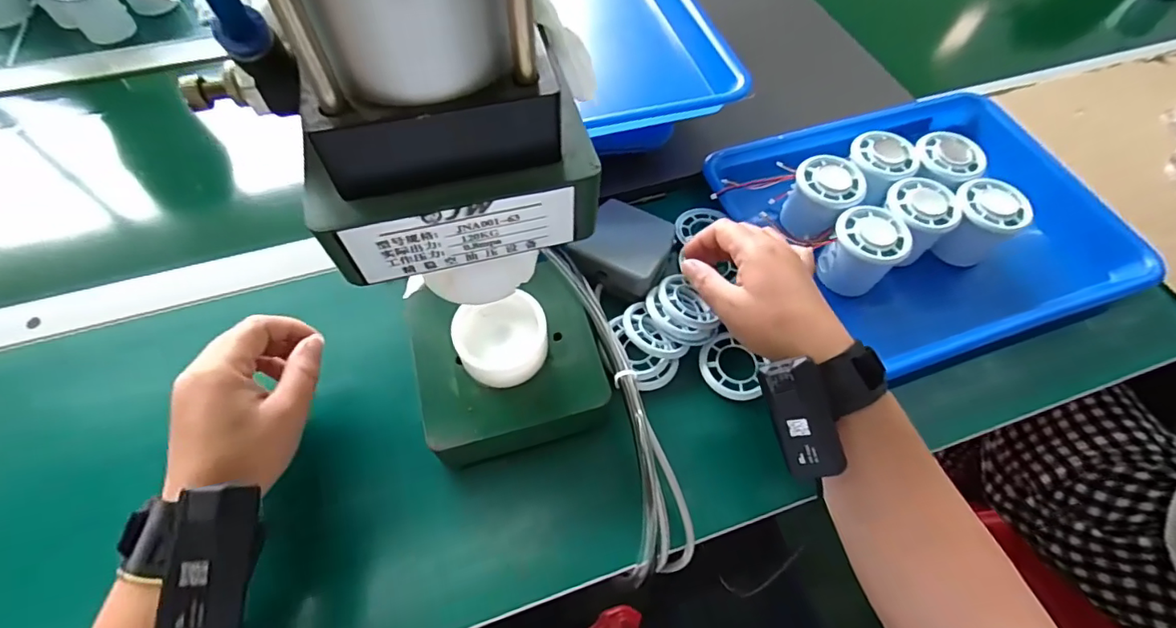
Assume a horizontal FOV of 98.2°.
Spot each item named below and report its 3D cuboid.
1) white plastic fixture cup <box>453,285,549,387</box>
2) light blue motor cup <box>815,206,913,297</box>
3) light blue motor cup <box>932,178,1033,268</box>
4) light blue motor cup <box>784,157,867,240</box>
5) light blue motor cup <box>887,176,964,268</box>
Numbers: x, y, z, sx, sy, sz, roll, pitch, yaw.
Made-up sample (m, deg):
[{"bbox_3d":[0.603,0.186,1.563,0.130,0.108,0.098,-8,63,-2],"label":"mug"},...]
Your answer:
[{"bbox_3d":[-0.057,0.019,0.343,0.058,0.031,0.057,1,59,-1],"label":"white plastic fixture cup"},{"bbox_3d":[0.224,-0.050,0.421,0.053,0.058,0.050,1,59,-1],"label":"light blue motor cup"},{"bbox_3d":[0.328,-0.073,0.435,0.056,0.064,0.054,-36,66,-21],"label":"light blue motor cup"},{"bbox_3d":[0.201,-0.098,0.443,0.052,0.054,0.049,35,64,18],"label":"light blue motor cup"},{"bbox_3d":[0.272,-0.077,0.435,0.054,0.057,0.049,1,59,-1],"label":"light blue motor cup"}]

